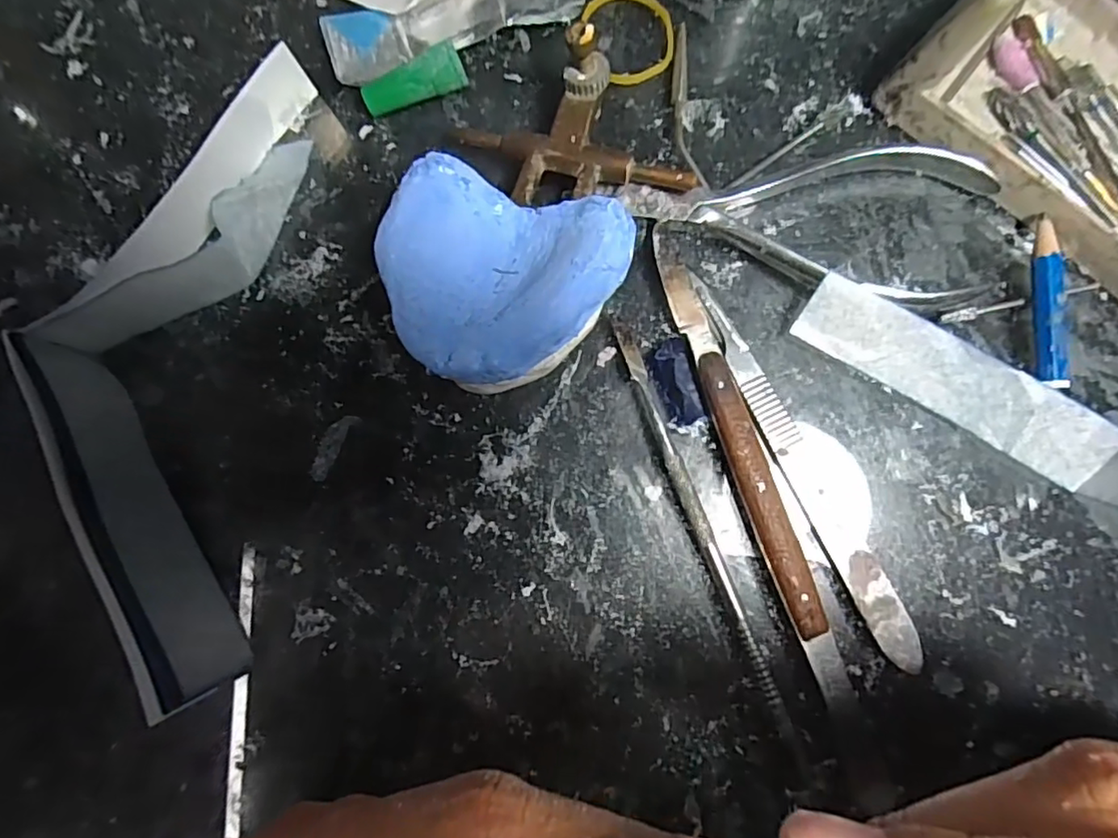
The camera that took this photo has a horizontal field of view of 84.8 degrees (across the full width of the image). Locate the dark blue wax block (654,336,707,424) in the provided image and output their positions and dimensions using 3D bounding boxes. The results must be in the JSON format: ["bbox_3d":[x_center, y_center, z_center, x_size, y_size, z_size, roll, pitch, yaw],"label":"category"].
[{"bbox_3d":[0.036,-0.011,0.186,0.011,0.004,0.026,-13,84,2],"label":"dark blue wax block"}]

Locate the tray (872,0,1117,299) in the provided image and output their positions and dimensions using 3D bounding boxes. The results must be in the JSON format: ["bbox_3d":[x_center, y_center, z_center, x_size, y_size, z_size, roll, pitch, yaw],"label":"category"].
[{"bbox_3d":[0.153,-0.091,0.167,0.092,0.043,0.064,44,88,6],"label":"tray"}]

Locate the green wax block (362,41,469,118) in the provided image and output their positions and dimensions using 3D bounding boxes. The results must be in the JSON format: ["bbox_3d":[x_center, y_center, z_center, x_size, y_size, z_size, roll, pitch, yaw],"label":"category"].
[{"bbox_3d":[-0.046,-0.106,0.194,0.032,0.014,0.009,-18,84,1],"label":"green wax block"}]

